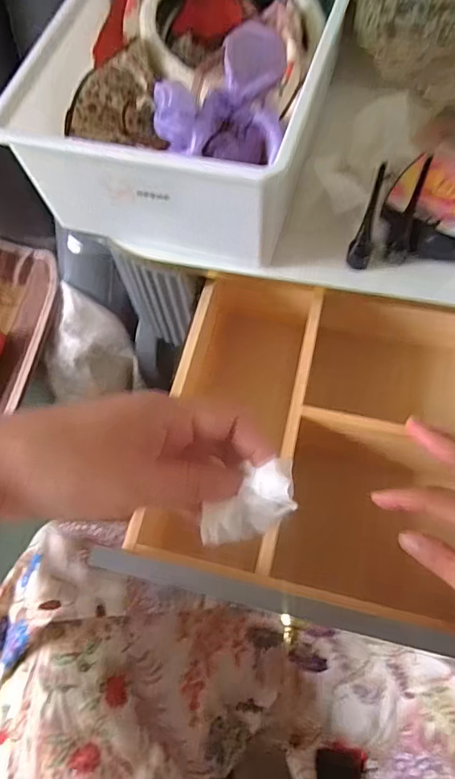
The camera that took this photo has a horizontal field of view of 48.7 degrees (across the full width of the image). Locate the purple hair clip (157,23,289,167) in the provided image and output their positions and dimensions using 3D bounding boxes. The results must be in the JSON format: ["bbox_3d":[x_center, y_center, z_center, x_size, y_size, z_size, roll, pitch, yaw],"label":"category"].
[{"bbox_3d":[0.000,-0.207,0.347,0.078,0.043,0.127,5,66,6],"label":"purple hair clip"}]

